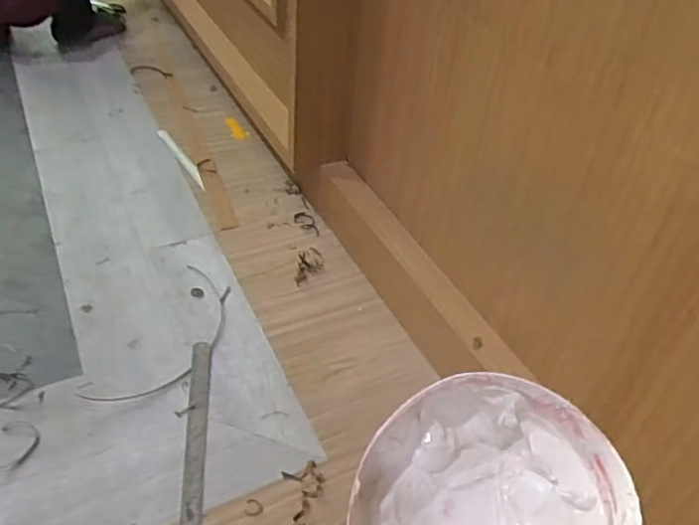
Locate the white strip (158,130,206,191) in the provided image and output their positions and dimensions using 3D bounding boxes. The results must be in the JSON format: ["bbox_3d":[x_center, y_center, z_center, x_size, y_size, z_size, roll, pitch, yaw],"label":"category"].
[{"bbox_3d":[-0.405,-0.253,1.470,0.029,0.005,0.271,-24,51,-29],"label":"white strip"}]

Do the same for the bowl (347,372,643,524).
[{"bbox_3d":[0.110,0.201,0.489,0.207,0.085,0.207,-1,57,1],"label":"bowl"}]

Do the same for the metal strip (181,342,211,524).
[{"bbox_3d":[-0.238,0.254,0.952,0.031,0.005,0.327,-1,44,-8],"label":"metal strip"}]

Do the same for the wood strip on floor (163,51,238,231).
[{"bbox_3d":[-0.410,-0.359,1.578,0.043,0.008,0.851,-11,46,-19],"label":"wood strip on floor"}]

